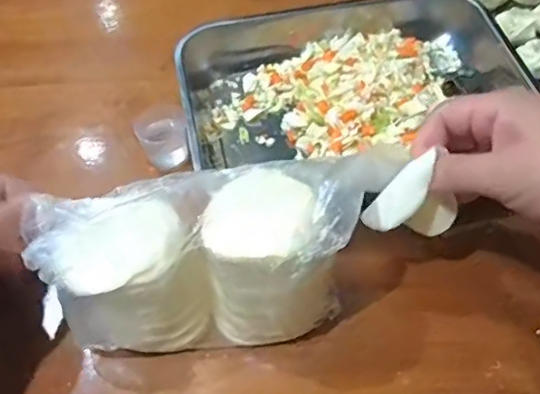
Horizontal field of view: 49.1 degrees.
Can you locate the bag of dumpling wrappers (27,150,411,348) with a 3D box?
[{"bbox_3d":[-0.030,0.034,0.336,0.195,0.089,0.072,-5,55,-2],"label":"bag of dumpling wrappers"}]

